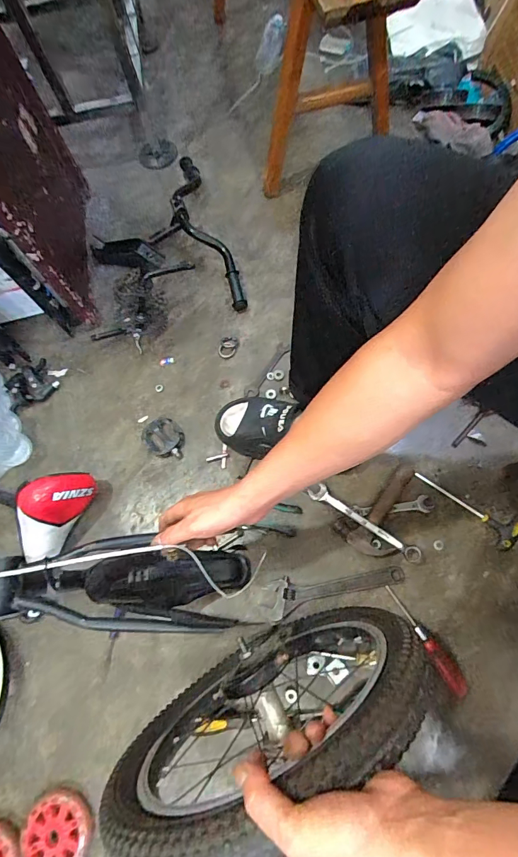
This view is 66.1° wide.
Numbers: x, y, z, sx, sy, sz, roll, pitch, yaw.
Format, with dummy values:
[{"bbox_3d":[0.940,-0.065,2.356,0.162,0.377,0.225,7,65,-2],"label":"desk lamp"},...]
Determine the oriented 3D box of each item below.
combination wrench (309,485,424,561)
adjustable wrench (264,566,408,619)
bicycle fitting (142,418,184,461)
[{"bbox_3d":[0.180,0.163,0.697,0.213,0.010,0.032,34,75,24],"label":"combination wrench"},{"bbox_3d":[0.124,0.267,0.684,0.242,0.012,0.057,-16,69,-1],"label":"adjustable wrench"},{"bbox_3d":[-0.192,0.017,0.804,0.086,0.025,0.080,-2,69,4],"label":"bicycle fitting"}]

